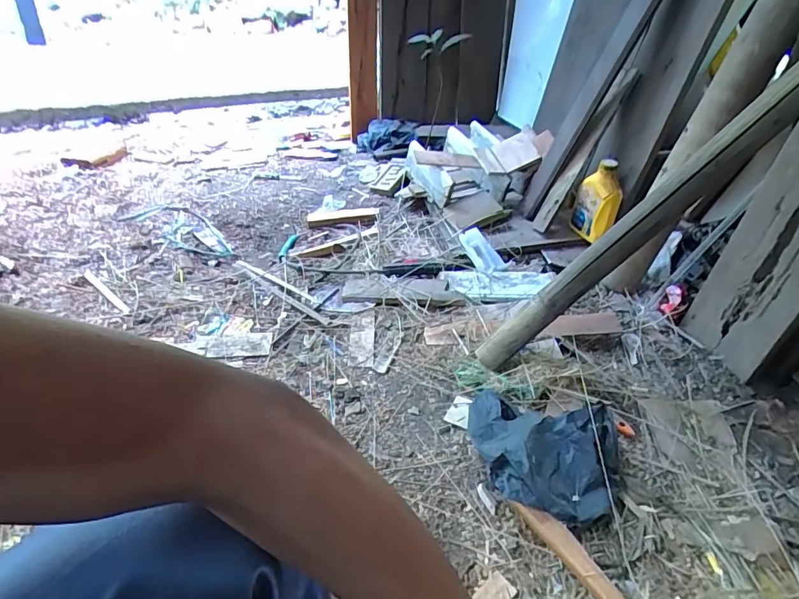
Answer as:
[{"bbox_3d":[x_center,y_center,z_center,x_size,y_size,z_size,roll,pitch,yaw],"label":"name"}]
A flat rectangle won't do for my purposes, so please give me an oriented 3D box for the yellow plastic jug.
[{"bbox_3d":[0.498,-0.248,1.202,0.075,0.180,0.107,-9,40,-13],"label":"yellow plastic jug"}]

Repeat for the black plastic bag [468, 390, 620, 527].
[{"bbox_3d":[0.220,0.235,0.746,0.237,0.063,0.211,13,40,13],"label":"black plastic bag"}]

